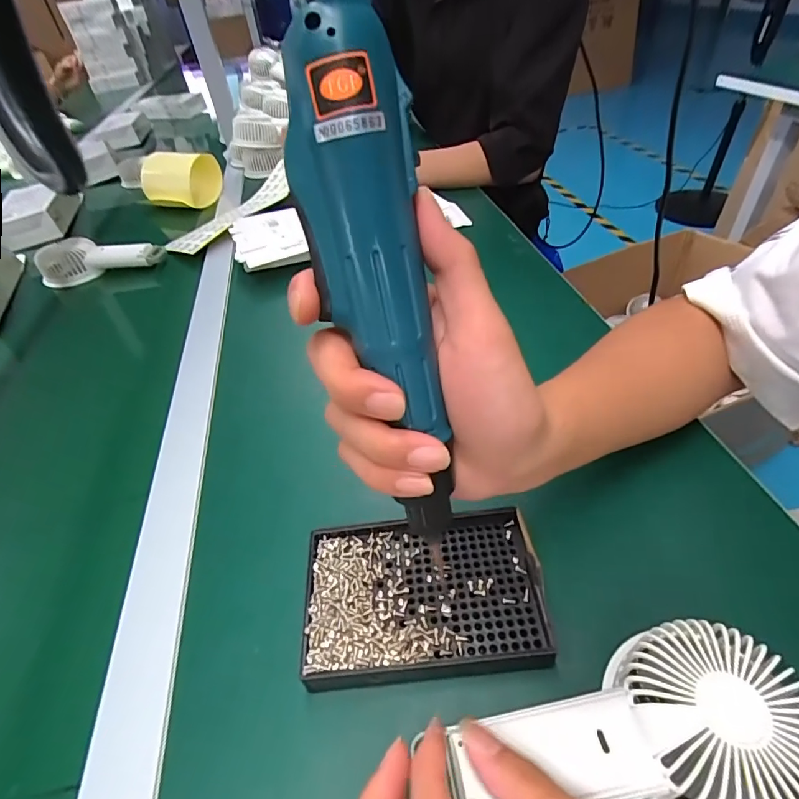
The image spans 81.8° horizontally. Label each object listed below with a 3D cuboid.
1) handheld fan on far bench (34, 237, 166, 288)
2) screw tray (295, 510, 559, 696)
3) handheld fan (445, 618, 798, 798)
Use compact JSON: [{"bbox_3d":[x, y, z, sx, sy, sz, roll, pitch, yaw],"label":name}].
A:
[{"bbox_3d":[-0.436,-0.207,0.678,0.173,0.050,0.064,-11,44,-3],"label":"handheld fan on far bench"},{"bbox_3d":[0.013,0.114,0.279,0.136,0.018,0.094,-8,44,0],"label":"screw tray"},{"bbox_3d":[0.103,0.153,0.210,0.156,0.032,0.081,-8,44,0],"label":"handheld fan"}]

